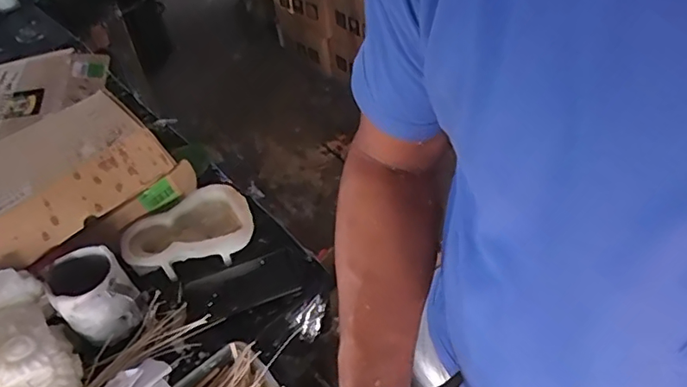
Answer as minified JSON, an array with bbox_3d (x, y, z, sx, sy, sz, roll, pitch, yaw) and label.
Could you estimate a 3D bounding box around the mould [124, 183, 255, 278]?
[{"bbox_3d":[-0.225,0.059,0.769,0.182,0.052,0.113,-20,49,-13],"label":"mould"}]

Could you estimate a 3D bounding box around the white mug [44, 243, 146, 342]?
[{"bbox_3d":[-0.318,0.128,0.676,0.088,0.087,0.111,-34,53,-23],"label":"white mug"}]

